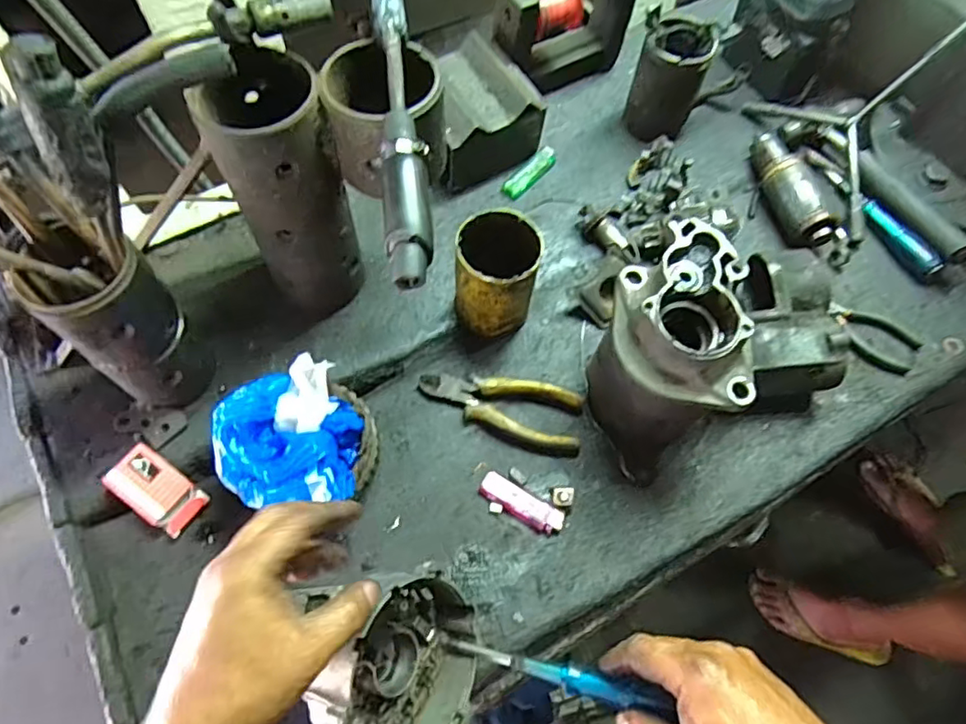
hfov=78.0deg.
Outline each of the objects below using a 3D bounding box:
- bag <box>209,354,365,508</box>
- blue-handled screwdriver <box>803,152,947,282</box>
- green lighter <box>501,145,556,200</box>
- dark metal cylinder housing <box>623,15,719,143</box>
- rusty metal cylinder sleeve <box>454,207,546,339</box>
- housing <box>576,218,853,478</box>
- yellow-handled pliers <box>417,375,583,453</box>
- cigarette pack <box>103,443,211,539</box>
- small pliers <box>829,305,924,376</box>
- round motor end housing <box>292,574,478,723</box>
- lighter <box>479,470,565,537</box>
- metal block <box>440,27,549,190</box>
[{"bbox_3d":[-0.155,0.058,0.479,0.111,0.052,0.119,-9,64,-5],"label":"bag"},{"bbox_3d":[0.423,-0.172,0.656,0.024,0.026,0.202,-22,66,-11],"label":"blue-handled screwdriver"},{"bbox_3d":[0.055,-0.218,0.686,0.026,0.014,0.078,41,70,17],"label":"green lighter"},{"bbox_3d":[0.208,-0.313,0.668,0.074,0.099,0.085,19,65,8],"label":"dark metal cylinder housing"},{"bbox_3d":[0.013,-0.076,0.552,0.072,0.110,0.068,2,64,0],"label":"rusty metal cylinder sleeve"},{"bbox_3d":[0.208,-0.025,0.523,0.226,0.165,0.148,-22,66,-11],"label":"housing"},{"bbox_3d":[0.016,0.045,0.566,0.153,0.026,0.055,12,64,5],"label":"yellow-handled pliers"},{"bbox_3d":[-0.280,0.110,0.512,0.079,0.015,0.044,38,61,3],"label":"cigarette pack"},{"bbox_3d":[0.388,-0.024,0.596,0.091,0.019,0.047,34,68,15],"label":"small pliers"},{"bbox_3d":[-0.058,0.219,0.422,0.116,0.065,0.126,56,45,-14],"label":"round motor end housing"},{"bbox_3d":[0.034,0.126,0.532,0.079,0.009,0.024,30,67,13],"label":"lighter"},{"bbox_3d":[-0.007,-0.275,0.659,0.120,0.088,0.122,-28,68,-14],"label":"metal block"}]

